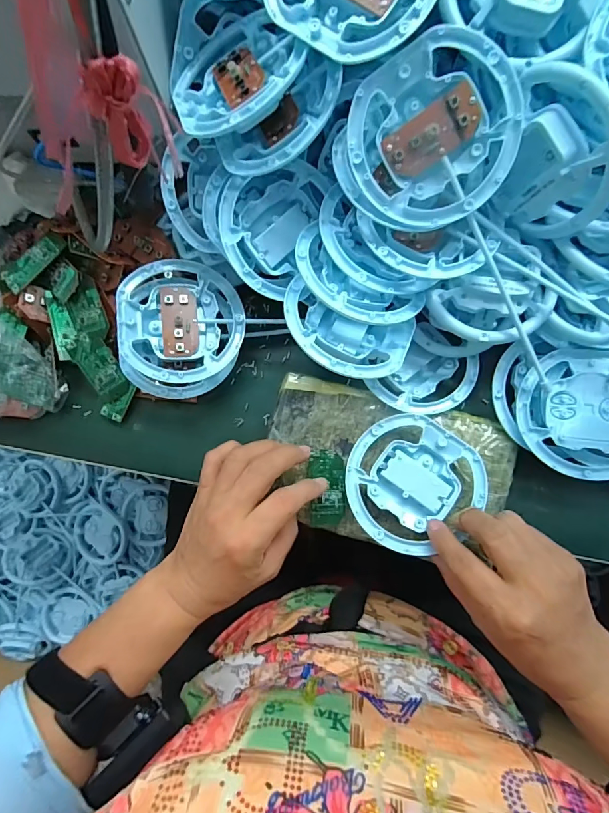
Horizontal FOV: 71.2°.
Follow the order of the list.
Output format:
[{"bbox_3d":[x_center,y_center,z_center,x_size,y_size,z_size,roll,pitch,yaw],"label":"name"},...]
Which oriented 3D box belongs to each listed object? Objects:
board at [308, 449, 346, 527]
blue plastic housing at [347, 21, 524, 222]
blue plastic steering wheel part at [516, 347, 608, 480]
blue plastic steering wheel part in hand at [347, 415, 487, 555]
[{"bbox_3d":[0.019,0.066,0.346,0.028,0.009,0.062,-2,87,2],"label":"board"},{"bbox_3d":[0.083,-0.173,0.272,0.102,0.015,0.100,1,110,2],"label":"blue plastic housing"},{"bbox_3d":[0.225,0.005,0.334,0.100,0.024,0.097,6,82,3],"label":"blue plastic steering wheel part"},{"bbox_3d":[0.084,0.059,0.335,0.100,0.024,0.098,0,82,3],"label":"blue plastic steering wheel part in hand"}]

